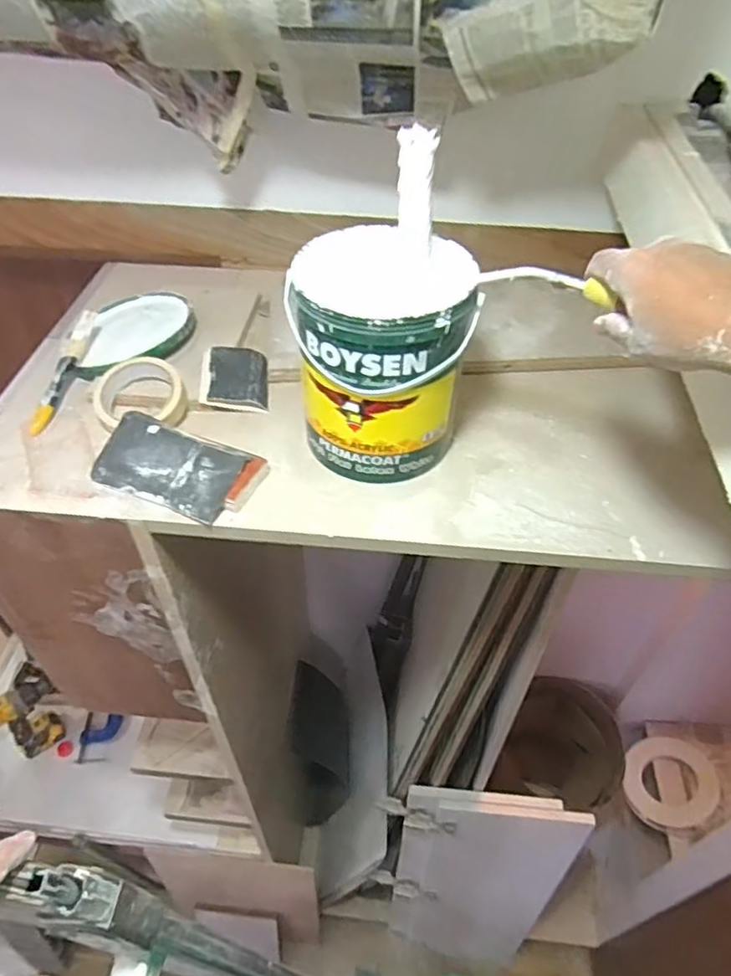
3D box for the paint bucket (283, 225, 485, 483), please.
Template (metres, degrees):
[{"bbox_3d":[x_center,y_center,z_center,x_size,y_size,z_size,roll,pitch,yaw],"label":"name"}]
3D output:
[{"bbox_3d":[0.014,-0.132,0.641,0.163,0.204,0.163,0,47,-1],"label":"paint bucket"}]

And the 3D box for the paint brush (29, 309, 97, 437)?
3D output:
[{"bbox_3d":[-0.363,-0.146,0.754,0.020,0.024,0.191,6,60,4],"label":"paint brush"}]

